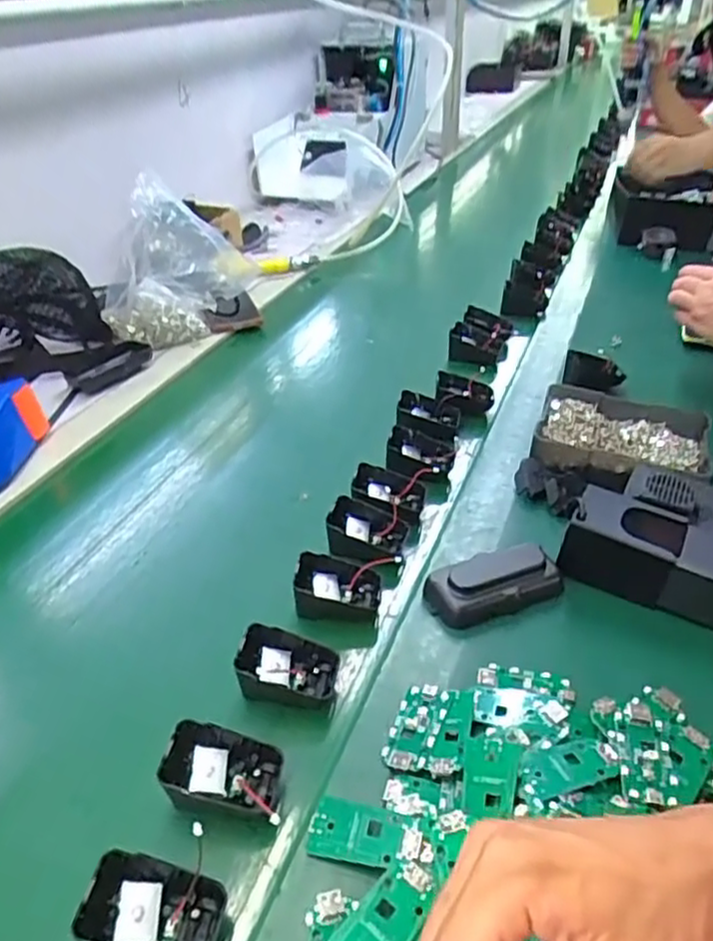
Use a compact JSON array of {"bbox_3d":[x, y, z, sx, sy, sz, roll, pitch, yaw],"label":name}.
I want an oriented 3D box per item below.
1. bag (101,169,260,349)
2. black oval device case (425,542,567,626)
[{"bbox_3d":[-0.246,-0.279,0.915,0.190,0.206,0.094,-20,39,-18],"label":"bag"},{"bbox_3d":[0.107,0.088,0.535,0.107,0.031,0.054,-15,38,-12],"label":"black oval device case"}]

